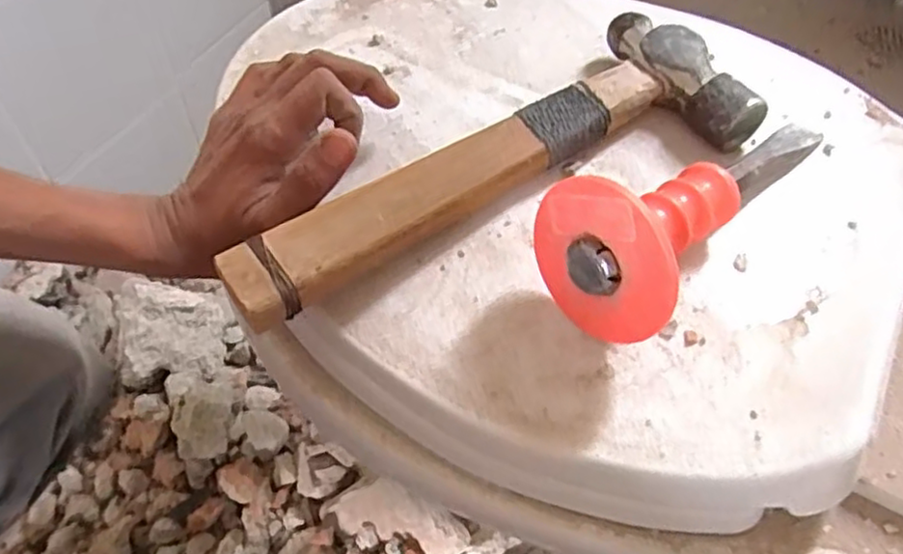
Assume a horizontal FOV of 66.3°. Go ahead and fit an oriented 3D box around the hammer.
[{"bbox_3d":[0.023,-0.055,0.364,0.289,0.034,0.094,-28,59,-18],"label":"hammer"}]

